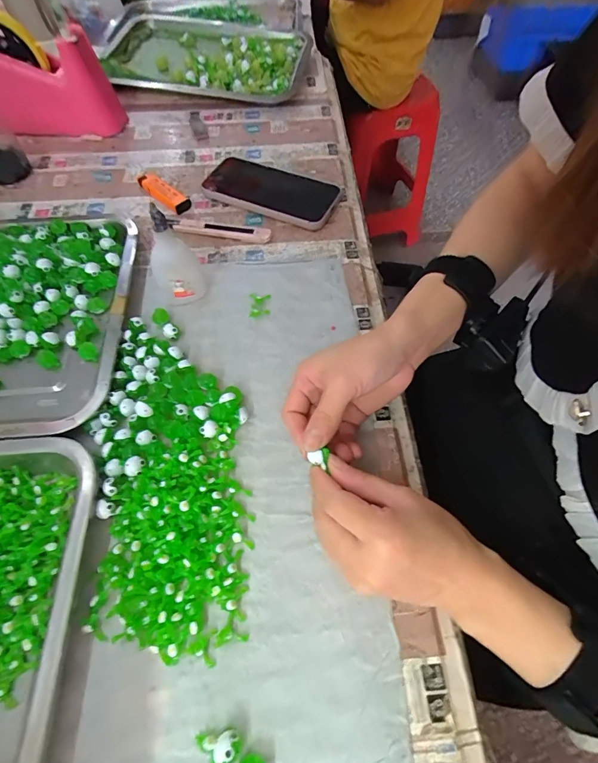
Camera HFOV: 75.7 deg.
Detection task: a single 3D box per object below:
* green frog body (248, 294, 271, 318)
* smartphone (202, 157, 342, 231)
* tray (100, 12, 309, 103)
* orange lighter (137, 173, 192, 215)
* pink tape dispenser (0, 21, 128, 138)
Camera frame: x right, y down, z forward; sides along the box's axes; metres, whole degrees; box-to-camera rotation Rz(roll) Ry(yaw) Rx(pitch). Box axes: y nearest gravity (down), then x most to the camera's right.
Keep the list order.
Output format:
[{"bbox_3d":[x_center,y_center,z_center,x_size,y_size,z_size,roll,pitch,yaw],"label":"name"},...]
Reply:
[{"bbox_3d":[-0.039,-0.076,0.384,0.020,0.007,0.029,-2,59,-1],"label":"green frog body"},{"bbox_3d":[-0.029,-0.232,0.464,0.157,0.014,0.088,22,62,12],"label":"smartphone"},{"bbox_3d":[-0.140,-0.508,0.605,0.301,0.045,0.226,3,59,1],"label":"tray"},{"bbox_3d":[-0.164,-0.229,0.464,0.083,0.011,0.025,36,65,19],"label":"orange lighter"},{"bbox_3d":[-0.357,-0.394,0.498,0.200,0.109,0.087,9,60,5],"label":"pink tape dispenser"}]

